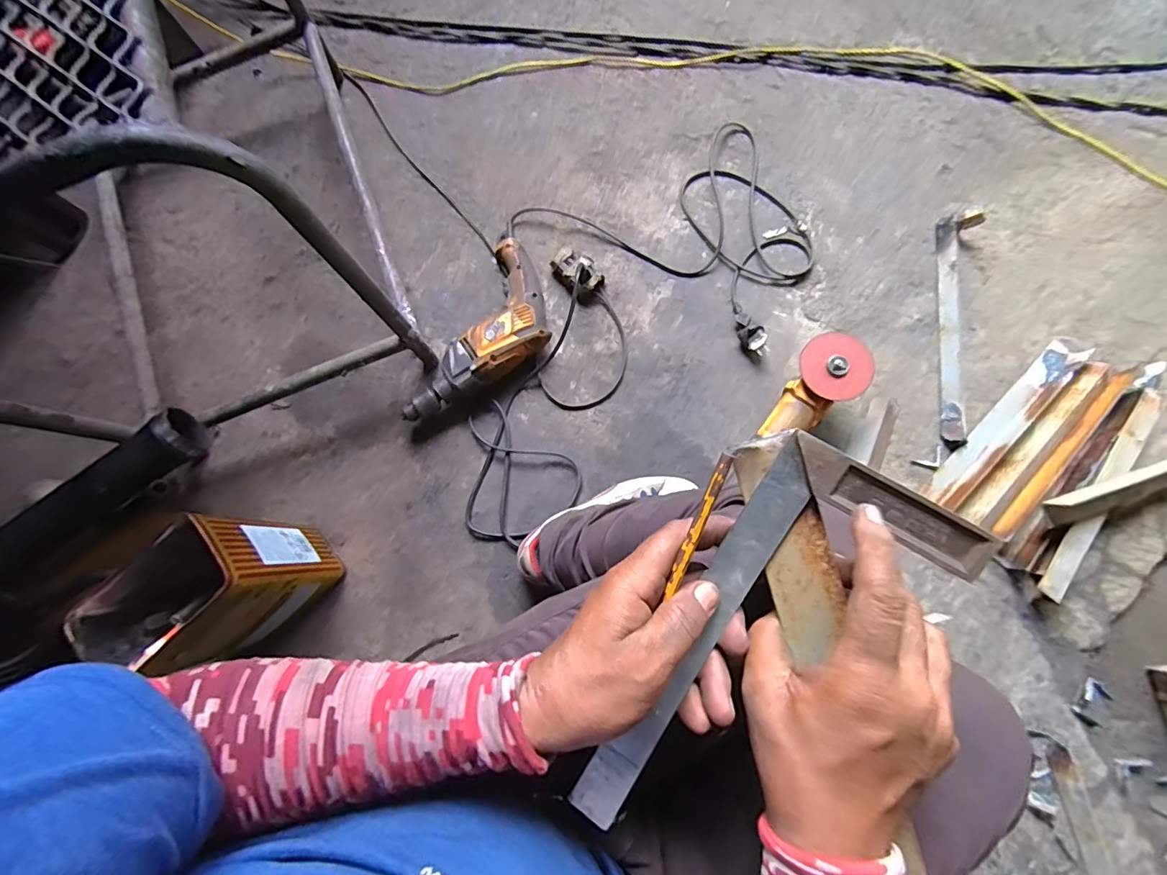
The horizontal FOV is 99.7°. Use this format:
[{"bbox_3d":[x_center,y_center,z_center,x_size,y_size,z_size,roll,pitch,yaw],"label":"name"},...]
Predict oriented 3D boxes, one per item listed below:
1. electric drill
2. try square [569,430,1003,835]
[{"bbox_3d":[-0.143,-0.160,0.803,0.150,0.066,0.346,23,78,6],"label":"electric drill"},{"bbox_3d":[0.095,0.125,0.271,0.108,0.017,0.250,35,94,8],"label":"try square"}]

